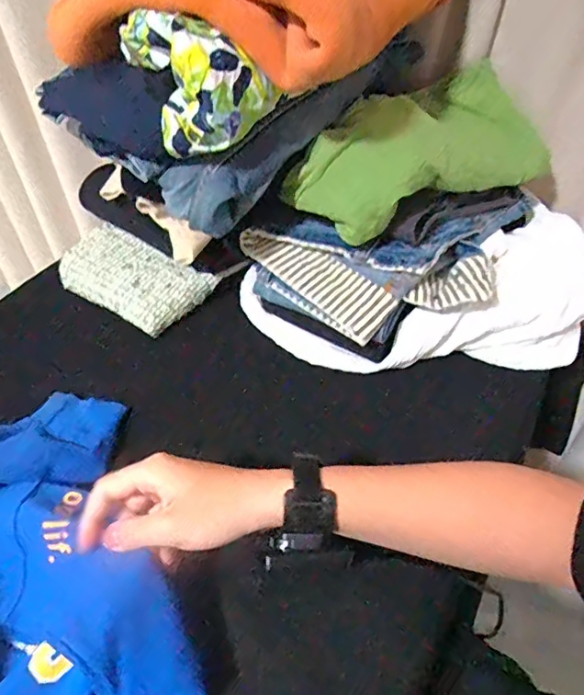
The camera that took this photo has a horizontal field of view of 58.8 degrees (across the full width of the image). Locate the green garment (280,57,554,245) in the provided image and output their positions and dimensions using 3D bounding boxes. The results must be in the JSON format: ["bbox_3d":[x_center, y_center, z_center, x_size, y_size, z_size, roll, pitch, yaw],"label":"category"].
[{"bbox_3d":[0.148,-0.205,0.562,0.165,0.091,0.288,35,57,27],"label":"green garment"}]

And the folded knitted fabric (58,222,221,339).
[{"bbox_3d":[-0.190,-0.084,0.626,0.173,0.039,0.096,24,52,20],"label":"folded knitted fabric"}]

